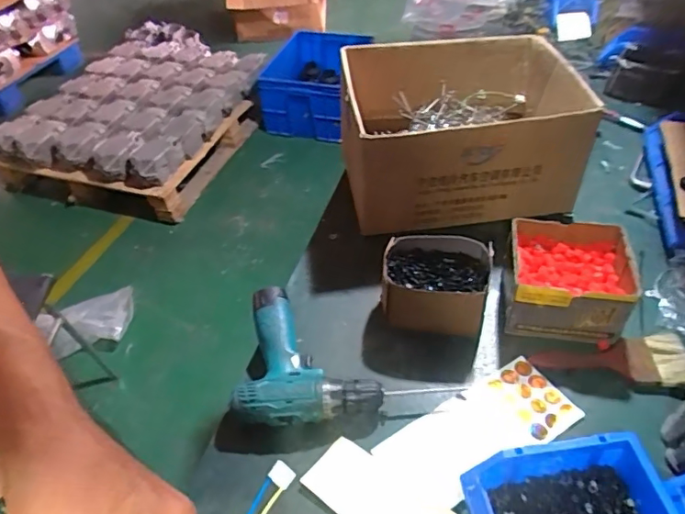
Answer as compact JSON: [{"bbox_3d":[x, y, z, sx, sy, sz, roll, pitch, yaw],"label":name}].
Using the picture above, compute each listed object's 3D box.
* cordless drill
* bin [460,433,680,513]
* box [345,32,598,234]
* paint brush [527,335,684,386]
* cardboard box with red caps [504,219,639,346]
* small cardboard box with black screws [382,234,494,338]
[{"bbox_3d":[0.006,0.129,0.697,0.275,0.050,0.192,-1,45,3],"label":"cordless drill"},{"bbox_3d":[0.230,0.255,0.530,0.196,0.076,0.115,-7,45,-2],"label":"bin"},{"bbox_3d":[0.199,-0.226,0.930,0.396,0.195,0.312,-9,45,-5],"label":"box"},{"bbox_3d":[0.346,0.129,0.686,0.193,0.020,0.075,2,45,6],"label":"paint brush"},{"bbox_3d":[0.306,0.034,0.732,0.155,0.093,0.143,7,46,11],"label":"cardboard box with red caps"},{"bbox_3d":[0.128,0.040,0.748,0.150,0.086,0.116,8,46,12],"label":"small cardboard box with black screws"}]

